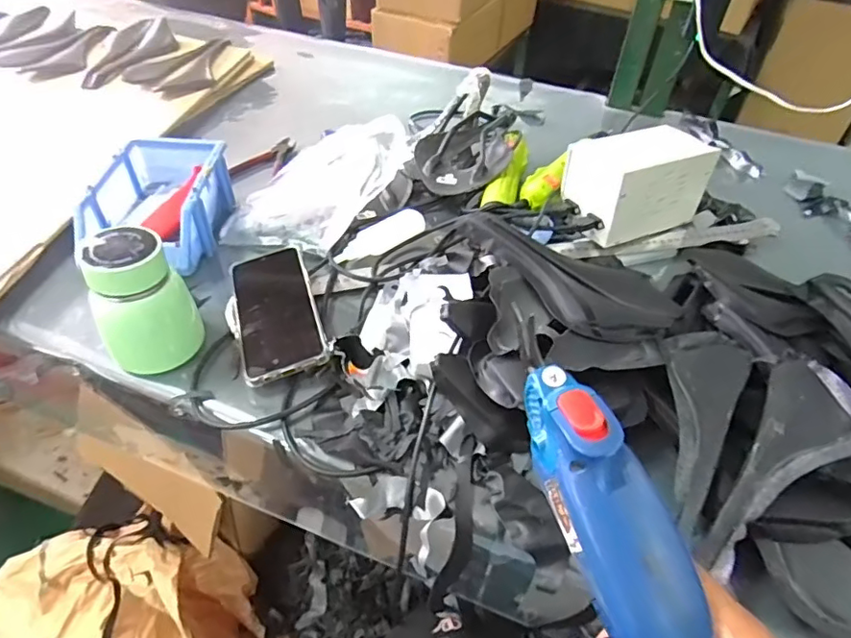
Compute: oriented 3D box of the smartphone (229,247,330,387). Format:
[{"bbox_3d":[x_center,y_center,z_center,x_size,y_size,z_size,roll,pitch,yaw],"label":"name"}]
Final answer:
[{"bbox_3d":[-0.146,-0.012,0.542,0.075,0.016,0.167,-12,48,-15],"label":"smartphone"}]

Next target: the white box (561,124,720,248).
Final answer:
[{"bbox_3d":[0.246,-0.159,0.658,0.150,0.099,0.100,-21,51,-22],"label":"white box"}]

